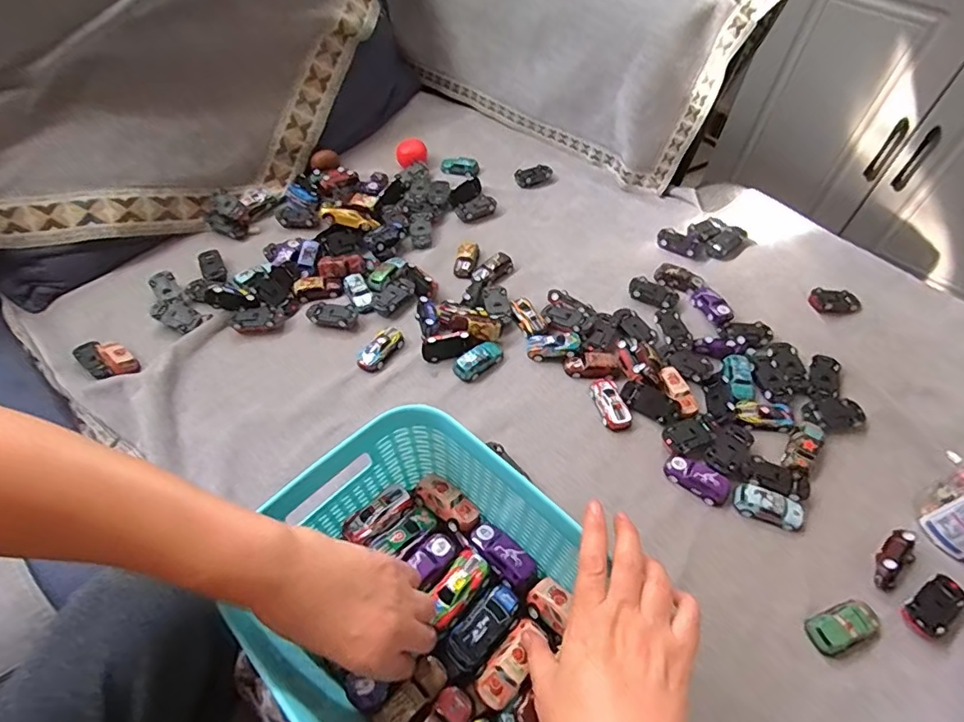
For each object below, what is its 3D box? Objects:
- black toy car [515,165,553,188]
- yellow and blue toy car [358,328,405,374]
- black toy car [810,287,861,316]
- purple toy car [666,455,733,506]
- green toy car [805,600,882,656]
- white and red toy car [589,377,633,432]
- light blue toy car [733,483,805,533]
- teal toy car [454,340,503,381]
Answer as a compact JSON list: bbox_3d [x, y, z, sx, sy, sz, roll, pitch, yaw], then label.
[{"bbox_3d":[0.087,-0.304,0.859,0.062,0.016,0.029,-15,54,-11],"label":"black toy car"},{"bbox_3d":[-0.121,-0.015,0.623,0.029,0.018,0.064,28,57,20],"label":"yellow and blue toy car"},{"bbox_3d":[0.467,-0.079,0.691,0.068,0.017,0.035,-1,52,0],"label":"black toy car"},{"bbox_3d":[0.220,0.118,0.531,0.062,0.019,0.032,33,59,23],"label":"purple toy car"},{"bbox_3d":[0.314,0.228,0.450,0.063,0.020,0.031,-16,54,-12],"label":"green toy car"},{"bbox_3d":[0.143,0.045,0.586,0.030,0.016,0.068,-11,53,-8],"label":"white and red toy car"},{"bbox_3d":[0.283,0.144,0.515,0.066,0.018,0.029,17,54,12],"label":"light blue toy car"},{"bbox_3d":[-0.004,-0.002,0.614,0.063,0.017,0.032,-31,58,-21],"label":"teal toy car"}]

